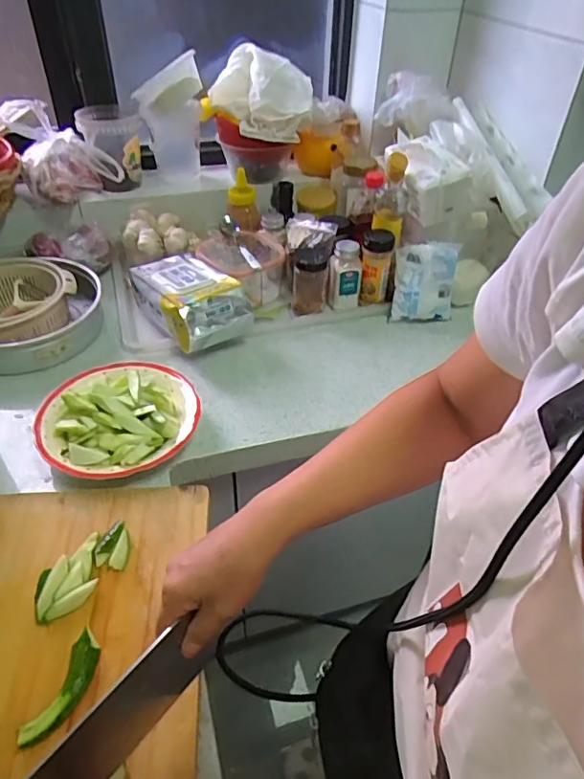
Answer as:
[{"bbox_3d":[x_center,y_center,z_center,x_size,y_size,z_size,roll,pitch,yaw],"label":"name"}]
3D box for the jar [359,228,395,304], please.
[{"bbox_3d":[0.148,-0.214,0.955,0.055,0.129,0.062,6,42,5],"label":"jar"}]

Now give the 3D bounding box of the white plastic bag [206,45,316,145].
[{"bbox_3d":[-0.058,-0.577,1.038,0.191,0.120,0.178,0,42,-3],"label":"white plastic bag"}]

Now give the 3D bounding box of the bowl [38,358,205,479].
[{"bbox_3d":[-0.229,0.031,0.699,0.193,0.074,0.199,1,42,-1],"label":"bowl"}]

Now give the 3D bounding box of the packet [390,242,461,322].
[{"bbox_3d":[0.227,-0.181,0.919,0.107,0.141,0.069,13,43,12],"label":"packet"}]

